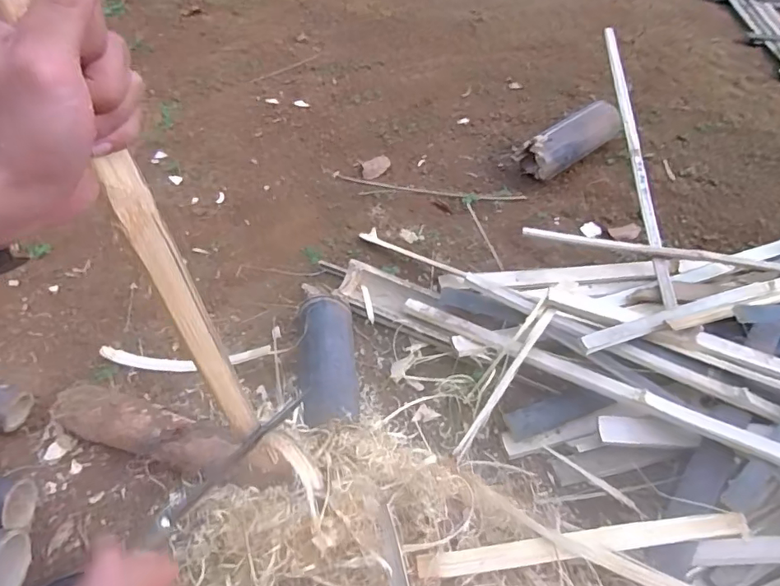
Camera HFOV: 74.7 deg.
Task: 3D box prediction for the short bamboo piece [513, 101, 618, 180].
[{"bbox_3d":[0.461,-0.387,1.314,0.311,0.108,0.107,-29,58,-27],"label":"short bamboo piece"}]

